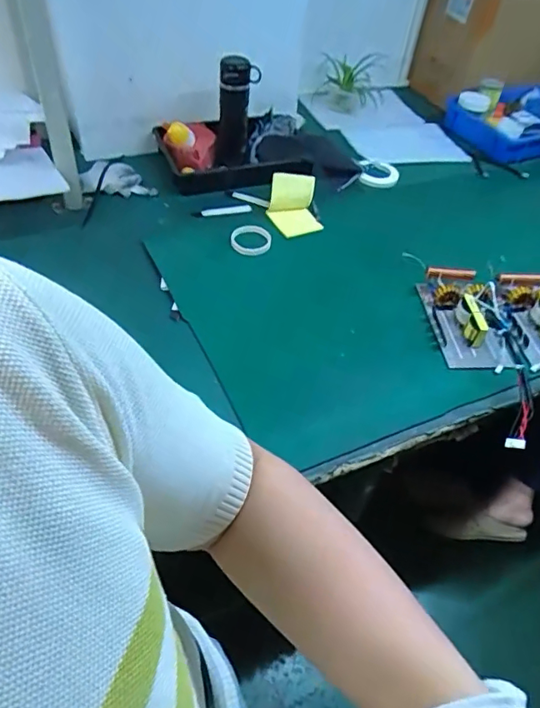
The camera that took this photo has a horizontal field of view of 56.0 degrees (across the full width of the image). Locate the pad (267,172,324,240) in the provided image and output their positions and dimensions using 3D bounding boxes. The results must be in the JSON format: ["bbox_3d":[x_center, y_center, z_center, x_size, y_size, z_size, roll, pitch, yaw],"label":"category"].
[{"bbox_3d":[0.058,-0.344,1.178,0.121,0.089,0.122,-2,49,-8],"label":"pad"}]

